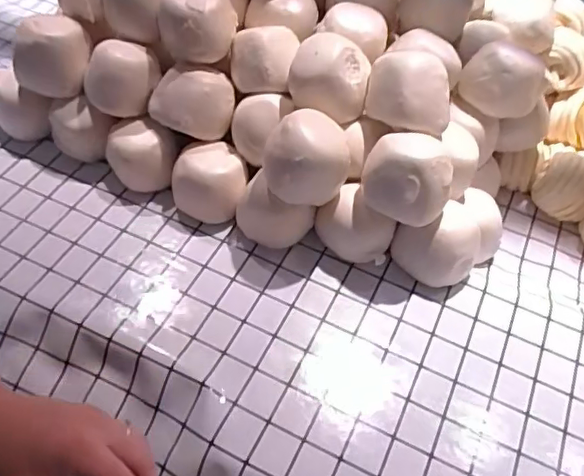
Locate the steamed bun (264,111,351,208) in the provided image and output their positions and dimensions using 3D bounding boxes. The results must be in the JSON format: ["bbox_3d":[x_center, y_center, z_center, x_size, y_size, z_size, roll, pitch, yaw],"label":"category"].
[{"bbox_3d":[0.015,-0.086,0.599,0.088,0.073,0.075,-3,51,-8],"label":"steamed bun"}]

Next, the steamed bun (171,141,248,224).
[{"bbox_3d":[-0.096,-0.059,0.668,0.082,0.067,0.077,-6,51,-10],"label":"steamed bun"}]

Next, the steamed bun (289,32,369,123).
[{"bbox_3d":[0.042,-0.178,0.621,0.083,0.059,0.074,13,51,6],"label":"steamed bun"}]

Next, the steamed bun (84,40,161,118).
[{"bbox_3d":[-0.196,-0.185,0.665,0.078,0.052,0.078,2,51,-3],"label":"steamed bun"}]

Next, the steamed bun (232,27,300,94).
[{"bbox_3d":[-0.032,-0.205,0.657,0.075,0.052,0.083,2,51,-3],"label":"steamed bun"}]

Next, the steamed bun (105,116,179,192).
[{"bbox_3d":[-0.175,-0.091,0.677,0.080,0.069,0.057,32,57,21],"label":"steamed bun"}]

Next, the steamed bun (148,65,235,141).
[{"bbox_3d":[-0.114,-0.157,0.660,0.098,0.060,0.068,-2,51,-7],"label":"steamed bun"}]

